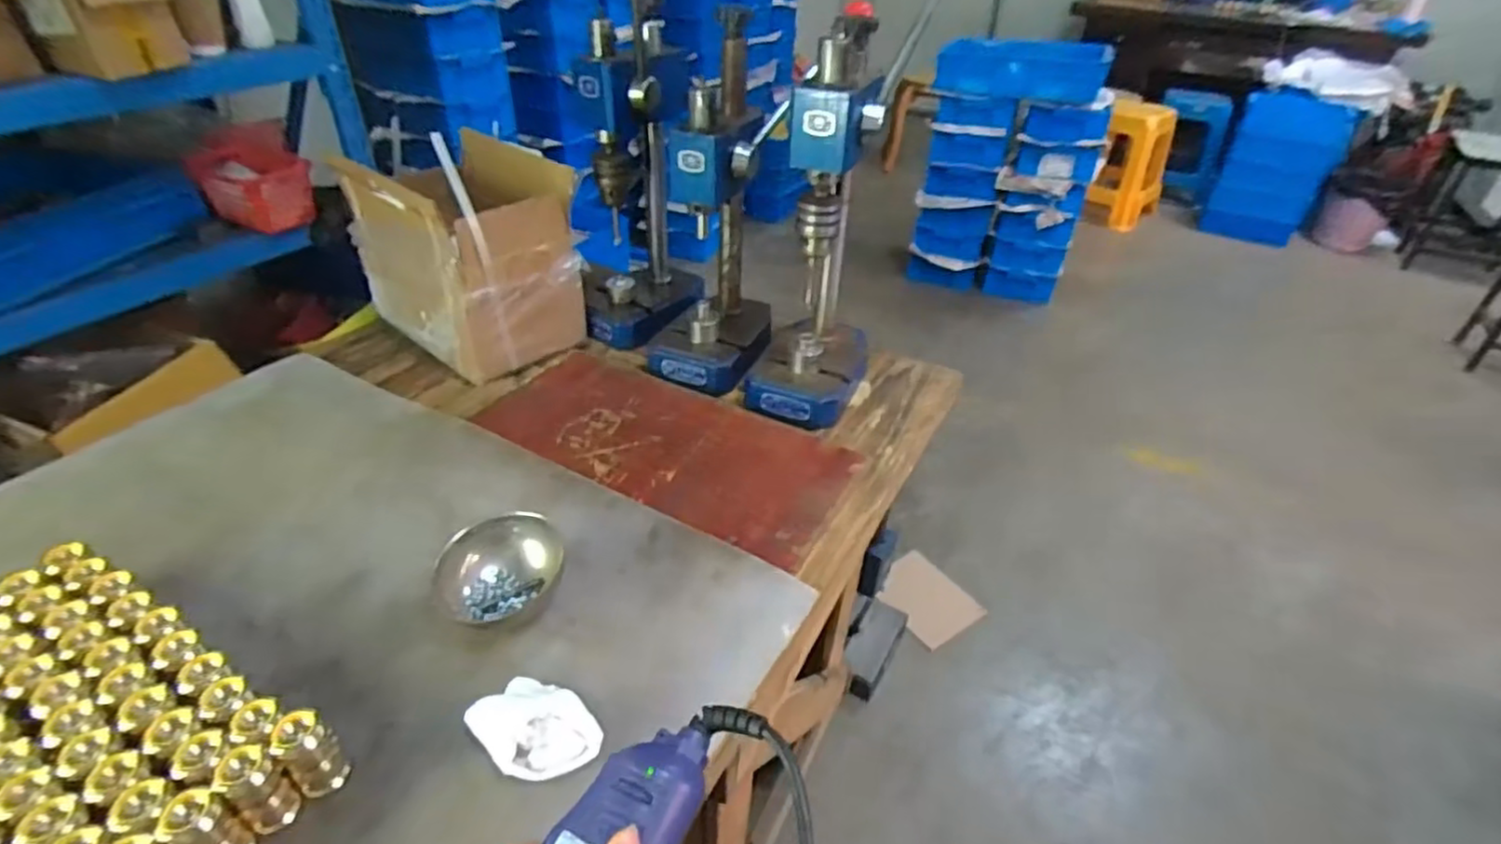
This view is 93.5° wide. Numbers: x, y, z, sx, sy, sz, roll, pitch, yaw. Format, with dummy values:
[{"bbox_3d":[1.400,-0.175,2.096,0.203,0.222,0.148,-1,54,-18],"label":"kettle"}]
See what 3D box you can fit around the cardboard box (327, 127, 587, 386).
[{"bbox_3d":[-0.377,-0.231,0.964,0.246,0.232,0.206,28,44,30],"label":"cardboard box"}]

